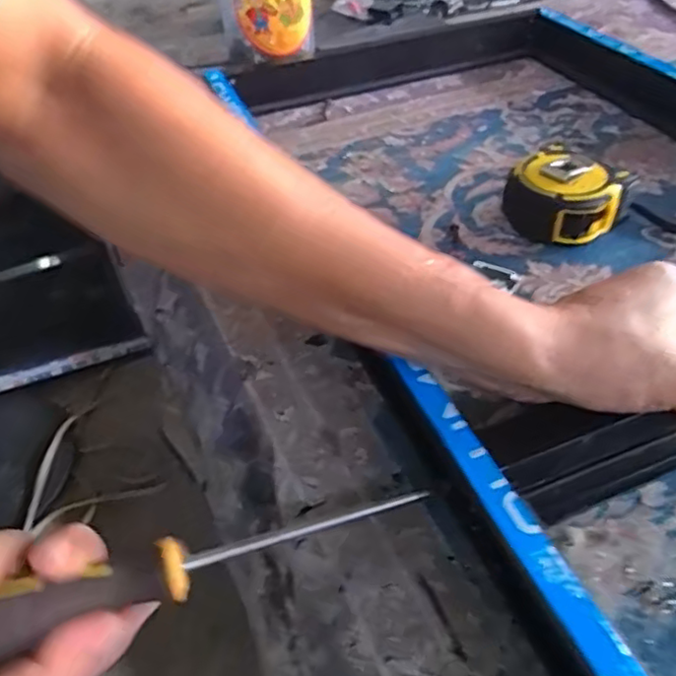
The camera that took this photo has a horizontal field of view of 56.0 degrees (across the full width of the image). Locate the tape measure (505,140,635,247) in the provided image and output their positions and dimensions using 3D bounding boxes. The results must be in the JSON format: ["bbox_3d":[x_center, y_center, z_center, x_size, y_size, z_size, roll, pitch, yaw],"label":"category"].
[{"bbox_3d":[0.166,-0.105,0.466,0.072,0.045,0.077,-36,52,-28],"label":"tape measure"}]

